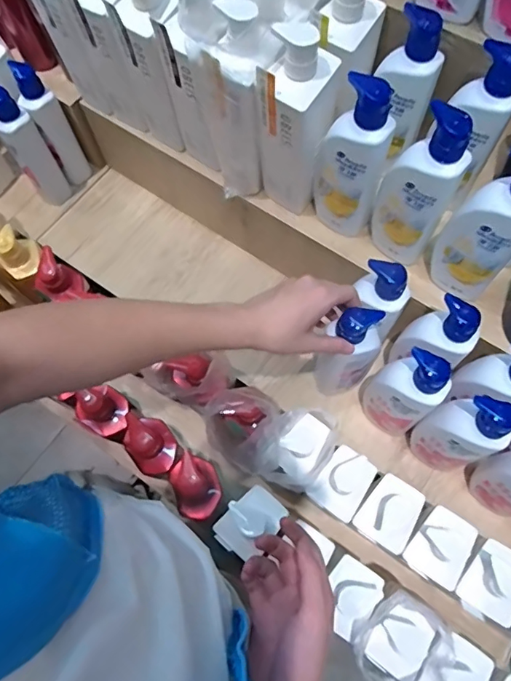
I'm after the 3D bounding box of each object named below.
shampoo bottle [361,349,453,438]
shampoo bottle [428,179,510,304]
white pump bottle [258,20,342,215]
[{"bbox_3d":[0.187,0.069,0.630,0.078,0.192,0.048,37,74,16],"label":"shampoo bottle"},{"bbox_3d":[0.257,-0.121,0.549,0.049,0.200,0.076,-43,72,-14],"label":"shampoo bottle"},{"bbox_3d":[0.047,-0.257,0.602,0.069,0.237,0.063,17,70,9],"label":"white pump bottle"}]

